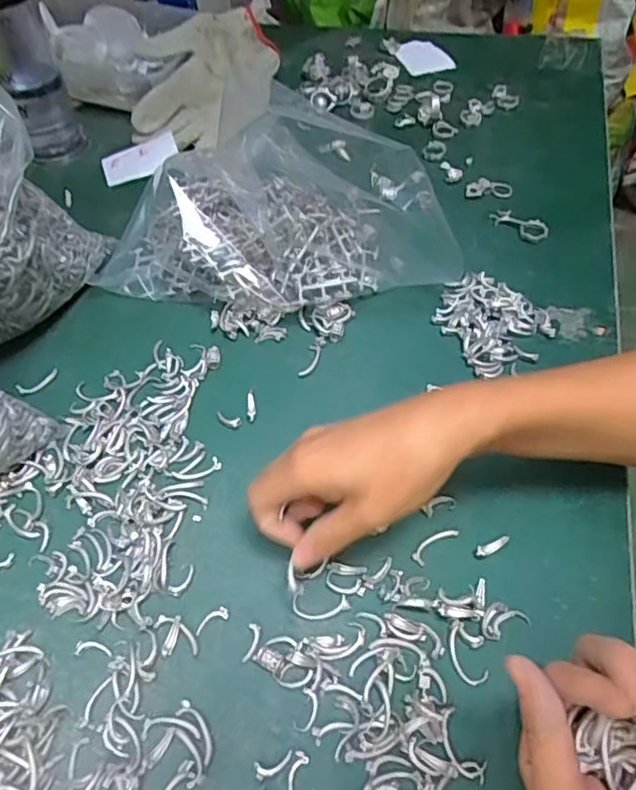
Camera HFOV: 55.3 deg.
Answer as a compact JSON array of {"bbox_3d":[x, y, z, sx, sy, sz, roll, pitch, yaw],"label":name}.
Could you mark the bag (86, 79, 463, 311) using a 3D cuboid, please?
[{"bbox_3d":[-0.039,-0.157,0.491,0.289,0.079,0.187,-9,53,-4],"label":"bag"}]

